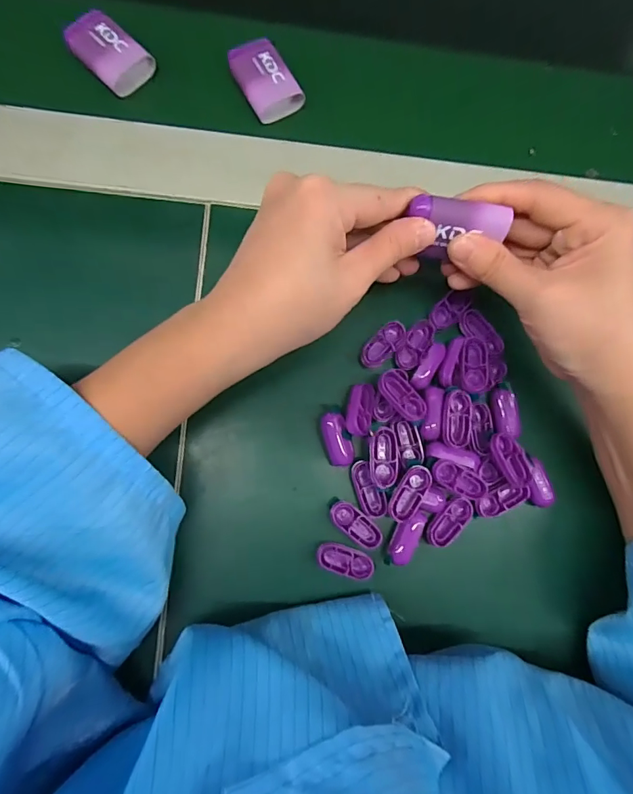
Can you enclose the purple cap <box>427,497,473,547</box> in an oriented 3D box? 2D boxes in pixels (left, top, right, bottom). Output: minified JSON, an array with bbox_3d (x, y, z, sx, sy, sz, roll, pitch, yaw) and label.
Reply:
[{"bbox_3d":[0.080,0.075,0.268,0.015,0.011,0.033,44,81,2],"label":"purple cap"}]

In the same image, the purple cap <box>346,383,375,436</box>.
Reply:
[{"bbox_3d":[0.027,0.007,0.263,0.017,0.007,0.032,10,82,-3],"label":"purple cap"}]

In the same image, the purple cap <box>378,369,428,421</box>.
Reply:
[{"bbox_3d":[0.051,0.000,0.266,0.016,0.012,0.035,-40,87,-9],"label":"purple cap"}]

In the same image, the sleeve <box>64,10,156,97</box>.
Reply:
[{"bbox_3d":[-0.135,-0.225,0.289,0.047,0.016,0.035,40,81,2],"label":"sleeve"}]

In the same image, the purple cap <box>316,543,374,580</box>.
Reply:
[{"bbox_3d":[0.017,0.097,0.261,0.035,0.010,0.015,20,81,-2],"label":"purple cap"}]

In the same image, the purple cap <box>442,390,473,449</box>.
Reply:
[{"bbox_3d":[0.084,0.014,0.266,0.017,0.011,0.033,5,81,-4],"label":"purple cap"}]

